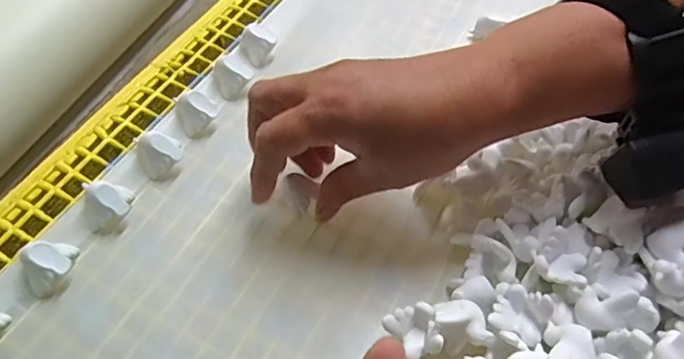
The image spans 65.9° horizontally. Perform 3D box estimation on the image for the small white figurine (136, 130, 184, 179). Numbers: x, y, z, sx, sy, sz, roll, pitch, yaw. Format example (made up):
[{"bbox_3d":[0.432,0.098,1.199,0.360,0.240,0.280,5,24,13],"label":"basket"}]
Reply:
[{"bbox_3d":[-0.117,-0.019,0.339,0.026,0.027,0.025,0,53,0],"label":"small white figurine"}]

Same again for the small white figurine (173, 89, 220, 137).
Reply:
[{"bbox_3d":[-0.099,-0.046,0.359,0.026,0.026,0.018,-19,55,-12],"label":"small white figurine"}]

